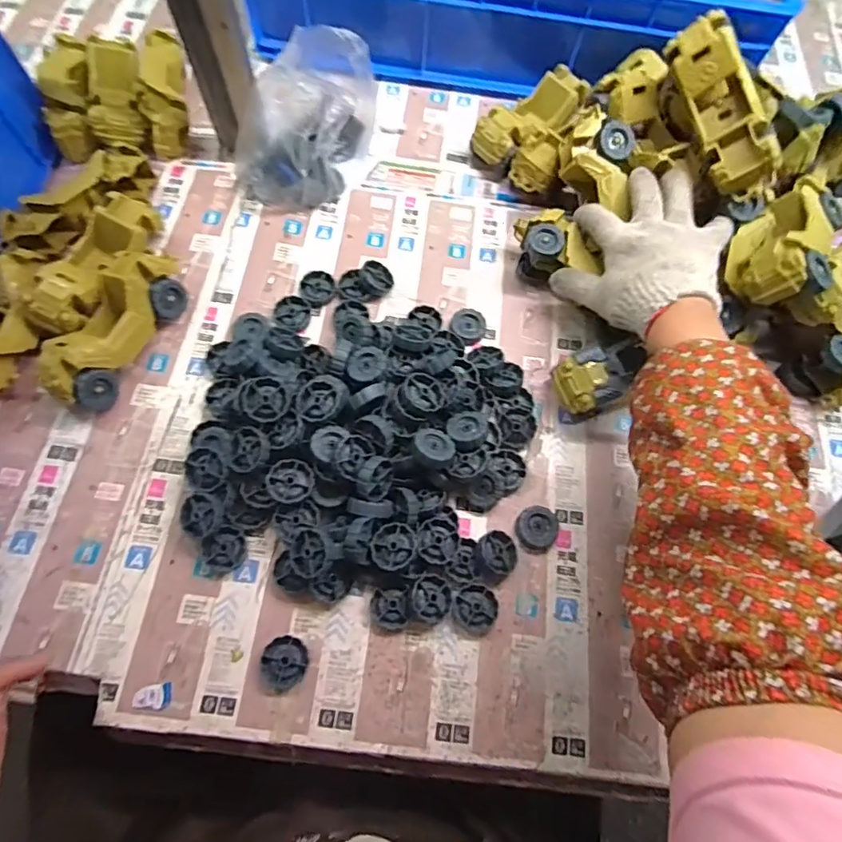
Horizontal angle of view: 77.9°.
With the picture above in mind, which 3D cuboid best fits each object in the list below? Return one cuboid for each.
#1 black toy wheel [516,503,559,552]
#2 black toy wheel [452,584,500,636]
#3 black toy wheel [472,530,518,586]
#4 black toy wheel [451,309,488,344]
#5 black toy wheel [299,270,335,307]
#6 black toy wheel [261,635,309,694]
[{"bbox_3d":[0.107,0.099,0.481,0.038,0.015,0.037,1,68,-3],"label":"black toy wheel"},{"bbox_3d":[0.048,0.164,0.453,0.037,0.009,0.039,1,68,-3],"label":"black toy wheel"},{"bbox_3d":[0.067,0.120,0.465,0.038,0.023,0.048,37,71,11],"label":"black toy wheel"},{"bbox_3d":[0.051,-0.100,0.557,0.036,0.011,0.038,1,68,-3],"label":"black toy wheel"},{"bbox_3d":[-0.112,-0.142,0.562,0.035,0.013,0.037,1,68,-3],"label":"black toy wheel"},{"bbox_3d":[-0.113,0.200,0.429,0.037,0.010,0.042,11,68,2],"label":"black toy wheel"}]

